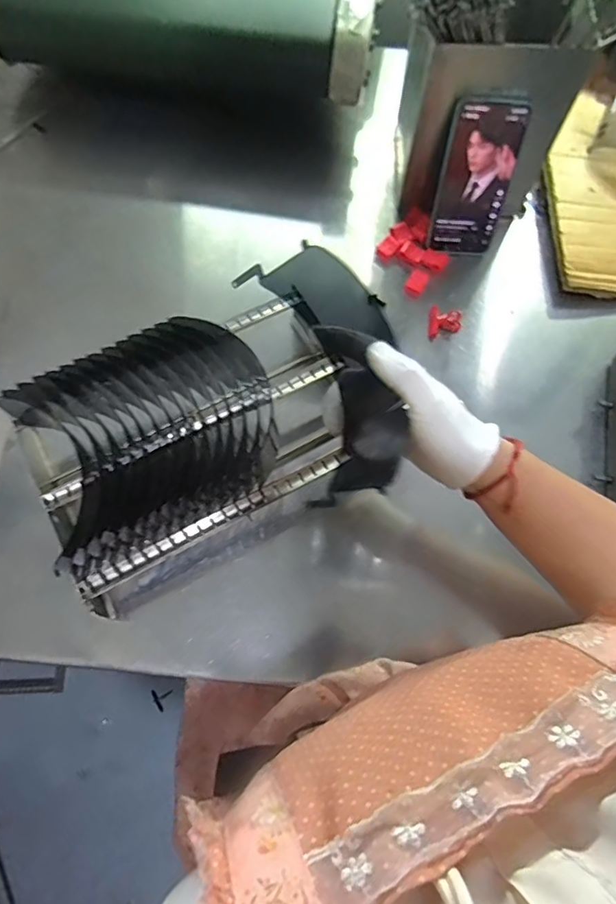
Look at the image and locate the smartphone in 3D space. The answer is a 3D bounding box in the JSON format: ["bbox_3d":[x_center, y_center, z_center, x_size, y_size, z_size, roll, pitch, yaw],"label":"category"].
[{"bbox_3d":[0.181,-0.294,0.584,0.074,0.161,0.013,7,51,4],"label":"smartphone"}]

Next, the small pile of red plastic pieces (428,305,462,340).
[{"bbox_3d":[0.154,-0.149,0.609,0.034,0.027,0.027,-6,70,-4],"label":"small pile of red plastic pieces"}]

